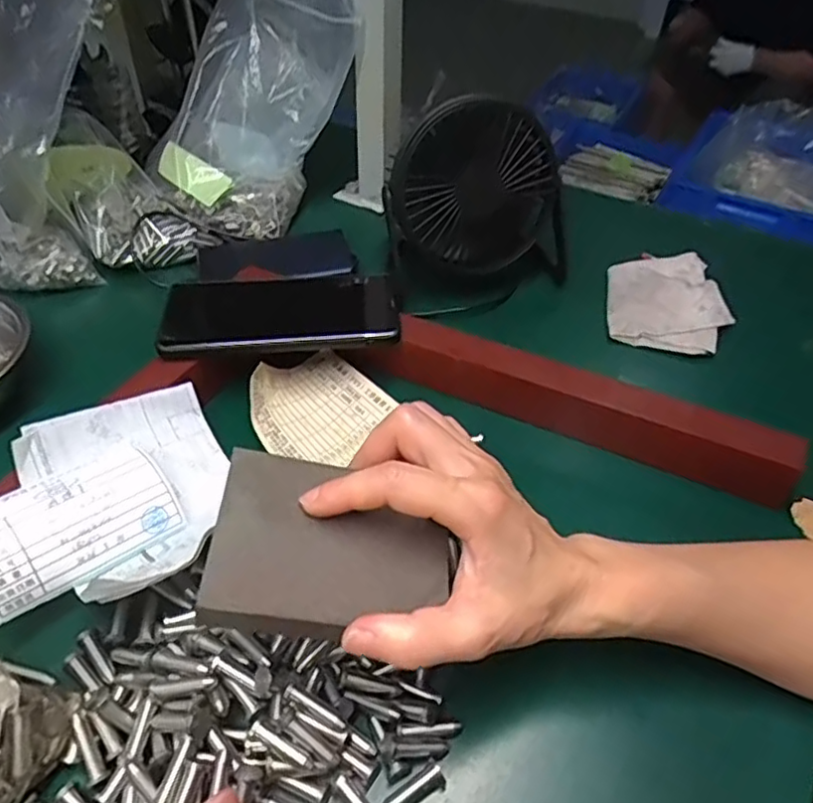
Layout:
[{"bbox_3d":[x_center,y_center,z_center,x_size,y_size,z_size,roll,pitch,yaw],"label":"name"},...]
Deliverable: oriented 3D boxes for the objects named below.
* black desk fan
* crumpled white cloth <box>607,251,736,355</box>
[{"bbox_3d":[0.063,-0.155,0.501,0.138,0.131,0.112,9,46,7],"label":"black desk fan"},{"bbox_3d":[0.204,-0.080,0.502,0.083,0.021,0.105,6,45,3],"label":"crumpled white cloth"}]

